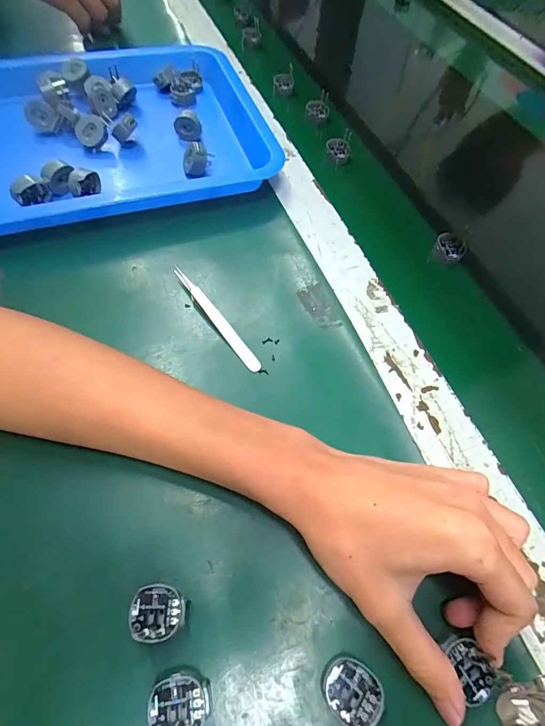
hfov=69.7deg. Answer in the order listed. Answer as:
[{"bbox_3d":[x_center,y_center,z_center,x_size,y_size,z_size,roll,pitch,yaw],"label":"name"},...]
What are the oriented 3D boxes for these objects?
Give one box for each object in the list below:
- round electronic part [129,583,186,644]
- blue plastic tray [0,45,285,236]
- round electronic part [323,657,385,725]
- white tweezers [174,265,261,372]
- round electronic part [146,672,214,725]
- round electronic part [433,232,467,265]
[{"bbox_3d":[-0.060,0.131,0.206,0.028,0.010,0.025,-6,60,-7],"label":"round electronic part"},{"bbox_3d":[-0.187,-0.233,0.392,0.328,0.036,0.263,-12,61,-10],"label":"blue plastic tray"},{"bbox_3d":[0.040,0.162,0.193,0.025,0.007,0.029,-39,69,-23],"label":"round electronic part"},{"bbox_3d":[-0.046,-0.037,0.303,0.009,0.011,0.115,-32,66,-20],"label":"white tweezers"},{"bbox_3d":[-0.044,0.164,0.187,0.030,0.010,0.025,-20,63,-14],"label":"round electronic part"},{"bbox_3d":[0.166,-0.107,0.367,0.028,0.014,0.029,2,60,-3],"label":"round electronic part"}]

